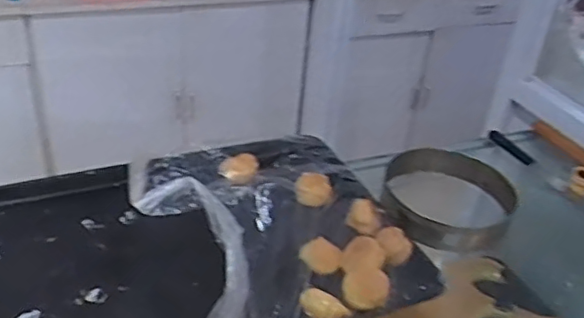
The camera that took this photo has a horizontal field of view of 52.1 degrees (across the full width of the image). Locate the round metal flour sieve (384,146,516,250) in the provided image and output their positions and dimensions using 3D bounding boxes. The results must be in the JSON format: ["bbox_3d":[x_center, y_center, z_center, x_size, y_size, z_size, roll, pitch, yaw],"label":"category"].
[{"bbox_3d":[0.253,0.057,0.941,0.217,0.043,0.216,13,35,10],"label":"round metal flour sieve"}]

